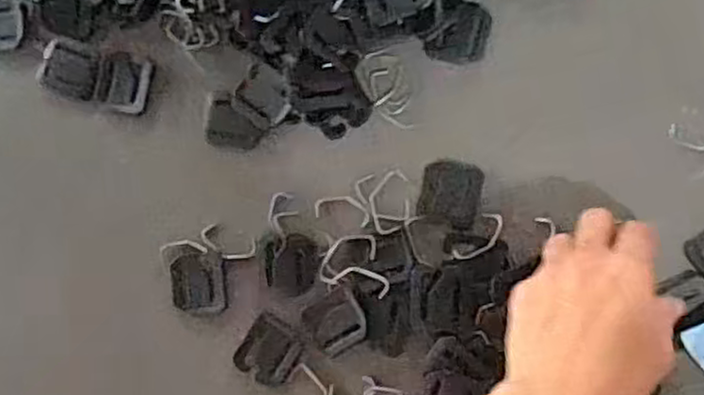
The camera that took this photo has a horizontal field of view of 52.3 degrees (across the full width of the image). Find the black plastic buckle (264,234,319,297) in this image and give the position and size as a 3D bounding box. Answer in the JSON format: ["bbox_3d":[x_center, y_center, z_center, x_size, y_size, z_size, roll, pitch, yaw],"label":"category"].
[{"bbox_3d":[-0.037,0.041,0.434,0.033,0.004,0.036,-5,85,7],"label":"black plastic buckle"}]

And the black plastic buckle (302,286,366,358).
[{"bbox_3d":[-0.009,0.074,0.427,0.033,0.004,0.034,-31,83,4],"label":"black plastic buckle"}]

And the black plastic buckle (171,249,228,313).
[{"bbox_3d":[-0.095,0.053,0.443,0.034,0.004,0.037,-6,85,7],"label":"black plastic buckle"}]

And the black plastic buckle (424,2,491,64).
[{"bbox_3d":[0.065,-0.100,0.434,0.035,0.005,0.035,11,87,8],"label":"black plastic buckle"}]

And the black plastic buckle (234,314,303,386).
[{"bbox_3d":[-0.050,0.092,0.433,0.033,0.004,0.038,31,90,8],"label":"black plastic buckle"}]

